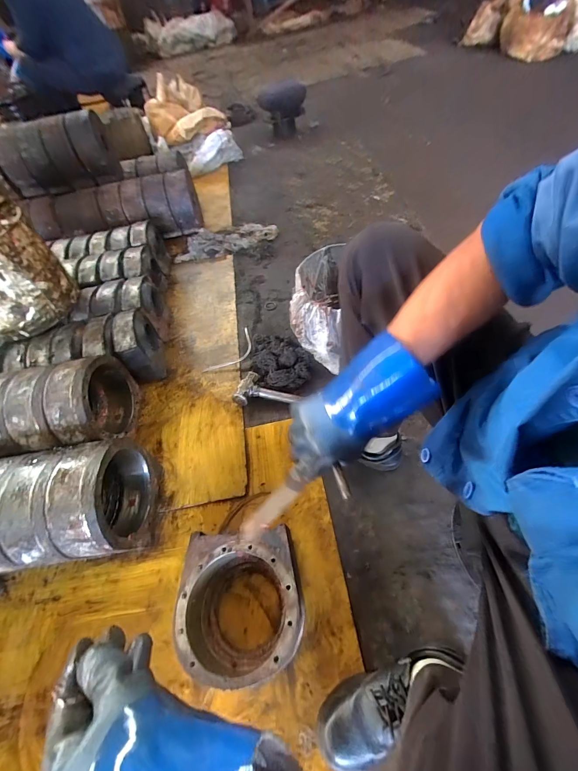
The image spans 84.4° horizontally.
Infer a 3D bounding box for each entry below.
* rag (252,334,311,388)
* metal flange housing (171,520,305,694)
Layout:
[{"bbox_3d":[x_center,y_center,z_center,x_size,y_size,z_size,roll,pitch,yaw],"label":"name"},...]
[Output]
[{"bbox_3d":[-0.031,-0.085,1.000,0.161,0.056,0.230,-20,56,-8],"label":"rag"},{"bbox_3d":[-0.092,0.417,0.626,0.226,0.105,0.240,-11,55,-2],"label":"metal flange housing"}]

